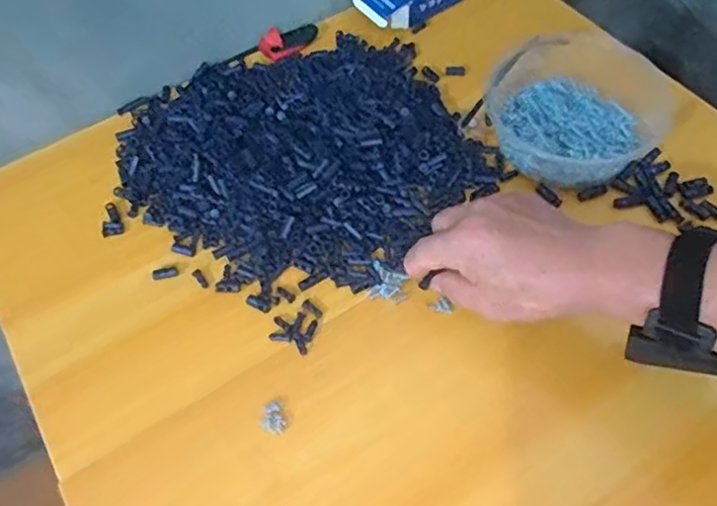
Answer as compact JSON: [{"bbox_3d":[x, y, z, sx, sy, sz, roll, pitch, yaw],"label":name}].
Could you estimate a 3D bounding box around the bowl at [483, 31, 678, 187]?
[{"bbox_3d":[0.180,-0.123,0.518,0.140,0.044,0.138,-1,58,2],"label":"bowl"}]

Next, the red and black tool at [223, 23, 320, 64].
[{"bbox_3d":[-0.082,-0.203,0.602,0.093,0.019,0.030,-22,60,-11],"label":"red and black tool"}]

